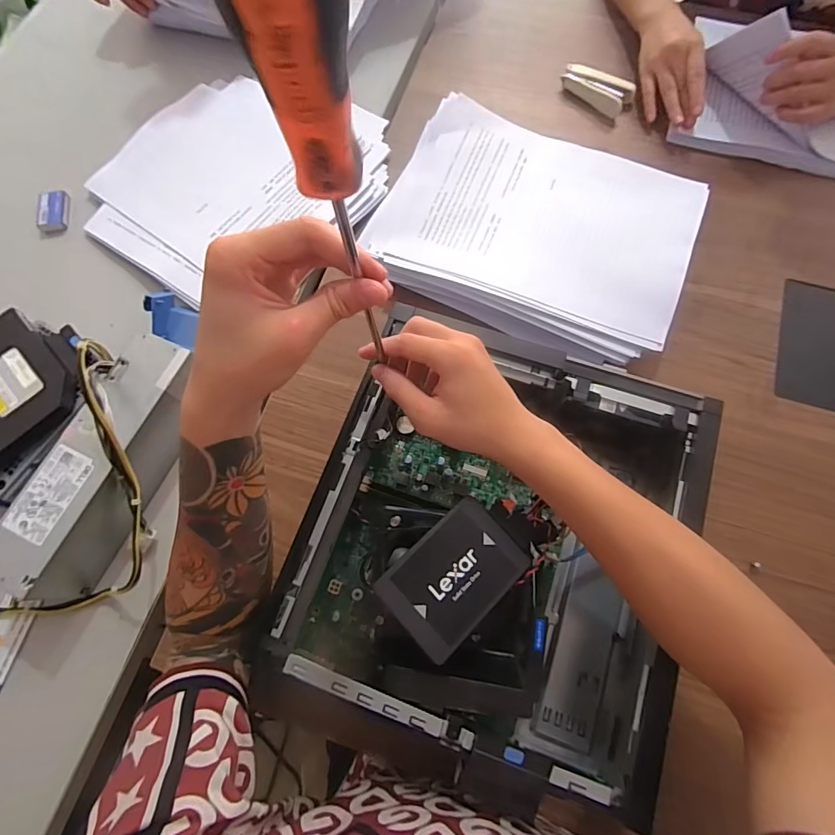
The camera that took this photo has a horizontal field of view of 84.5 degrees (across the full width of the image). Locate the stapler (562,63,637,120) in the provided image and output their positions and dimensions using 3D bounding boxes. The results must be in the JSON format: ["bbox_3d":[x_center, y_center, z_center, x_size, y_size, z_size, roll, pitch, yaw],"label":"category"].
[{"bbox_3d":[0.232,-0.426,0.595,0.089,0.031,0.035,38,77,14],"label":"stapler"}]

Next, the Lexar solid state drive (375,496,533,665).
[{"bbox_3d":[0.028,0.113,0.333,0.101,0.005,0.069,-41,81,-20],"label":"Lexar solid state drive"}]

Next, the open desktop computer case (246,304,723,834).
[{"bbox_3d":[0.061,0.101,0.387,0.287,0.119,0.316,17,73,8],"label":"open desktop computer case"}]

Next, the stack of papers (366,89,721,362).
[{"bbox_3d":[0.125,-0.206,0.506,0.316,0.063,0.235,21,73,9],"label":"stack of papers"}]

